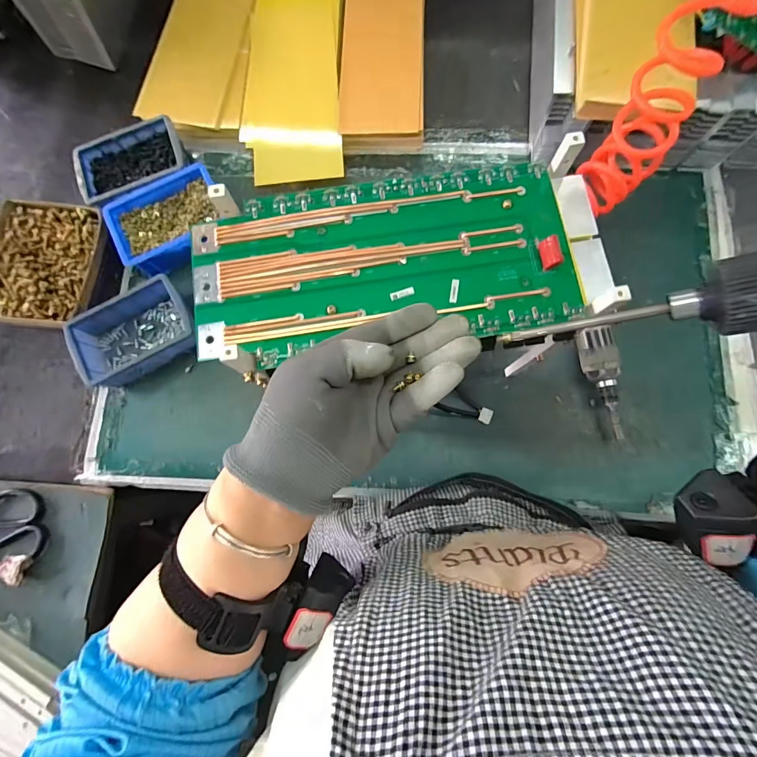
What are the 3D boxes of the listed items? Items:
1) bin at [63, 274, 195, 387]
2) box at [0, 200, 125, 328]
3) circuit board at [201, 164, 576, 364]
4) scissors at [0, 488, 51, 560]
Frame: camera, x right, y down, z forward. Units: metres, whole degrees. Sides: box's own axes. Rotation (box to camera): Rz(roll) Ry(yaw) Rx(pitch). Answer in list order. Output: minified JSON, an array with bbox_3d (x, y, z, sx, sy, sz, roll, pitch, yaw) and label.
[{"bbox_3d":[-0.318,-0.061,0.511,0.146,0.054,0.099,-35,79,-5],"label":"bin"},{"bbox_3d":[-0.447,-0.154,0.537,0.156,0.047,0.173,7,81,3],"label":"box"},{"bbox_3d":[0.001,-0.090,0.300,0.286,0.012,0.133,-8,76,1],"label":"circuit board"},{"bbox_3d":[-0.491,0.183,0.486,0.160,0.012,0.083,-1,80,2],"label":"scissors"}]

